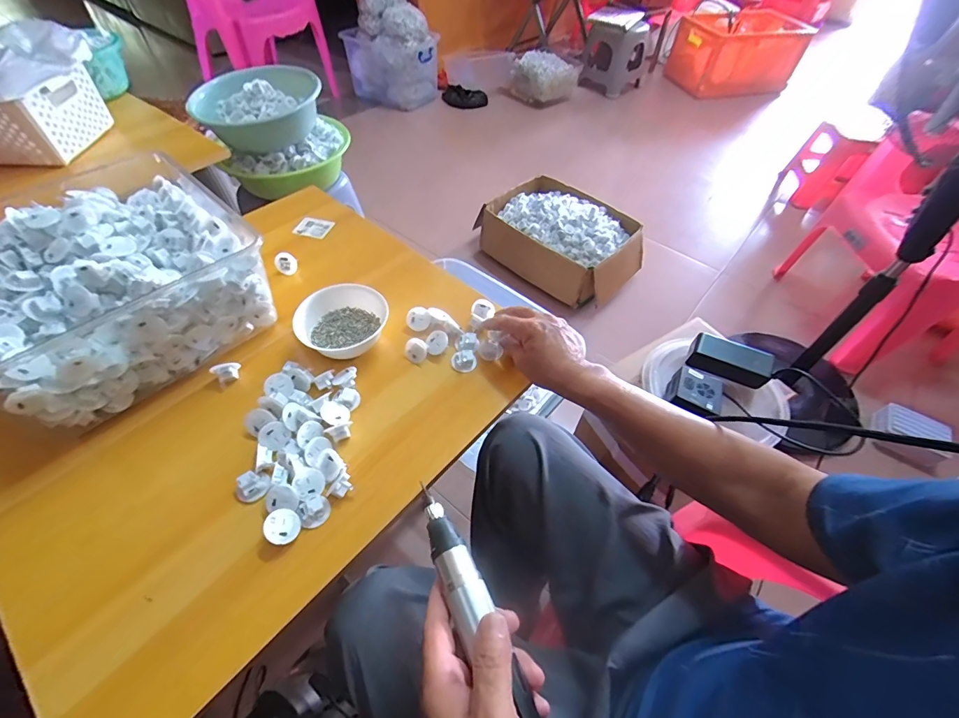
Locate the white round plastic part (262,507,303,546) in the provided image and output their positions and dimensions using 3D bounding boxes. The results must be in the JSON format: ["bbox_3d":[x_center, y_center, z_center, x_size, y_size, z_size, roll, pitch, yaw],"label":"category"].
[{"bbox_3d":[-0.199,0.170,0.414,0.033,0.013,0.033,19,44,-20],"label":"white round plastic part"}]

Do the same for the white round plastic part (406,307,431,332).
[{"bbox_3d":[-0.086,-0.058,0.598,0.034,0.021,0.034,-19,90,10],"label":"white round plastic part"}]

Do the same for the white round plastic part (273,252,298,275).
[{"bbox_3d":[-0.302,-0.150,0.648,0.034,0.033,0.016,37,19,-19],"label":"white round plastic part"}]

